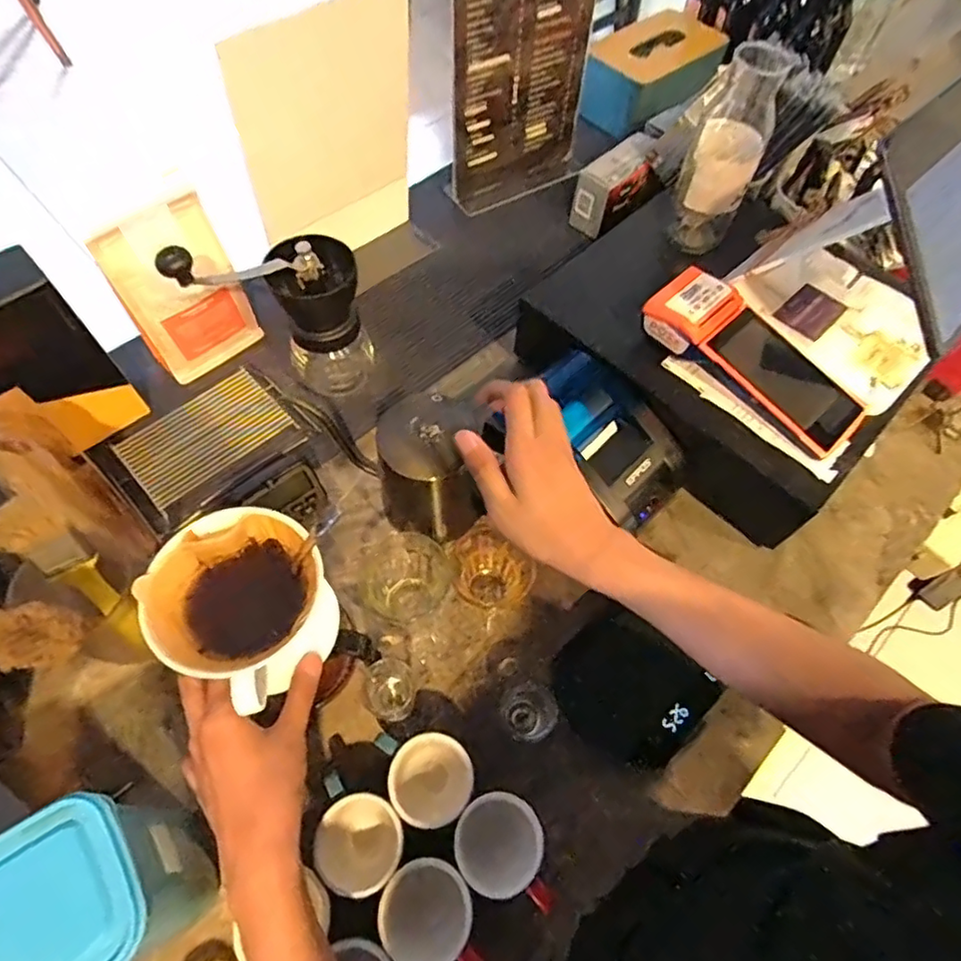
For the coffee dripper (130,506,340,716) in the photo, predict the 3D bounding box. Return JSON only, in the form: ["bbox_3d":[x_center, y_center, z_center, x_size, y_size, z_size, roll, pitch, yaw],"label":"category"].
[{"bbox_3d":[-0.167,0.093,0.421,0.103,0.096,0.108,20,62,9],"label":"coffee dripper"}]

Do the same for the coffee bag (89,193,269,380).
[{"bbox_3d":[-0.317,-0.201,0.638,0.052,0.171,0.117,41,67,19],"label":"coffee bag"}]

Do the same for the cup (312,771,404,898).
[{"bbox_3d":[-0.090,0.273,0.456,0.065,0.050,0.075,4,60,1],"label":"cup"}]

